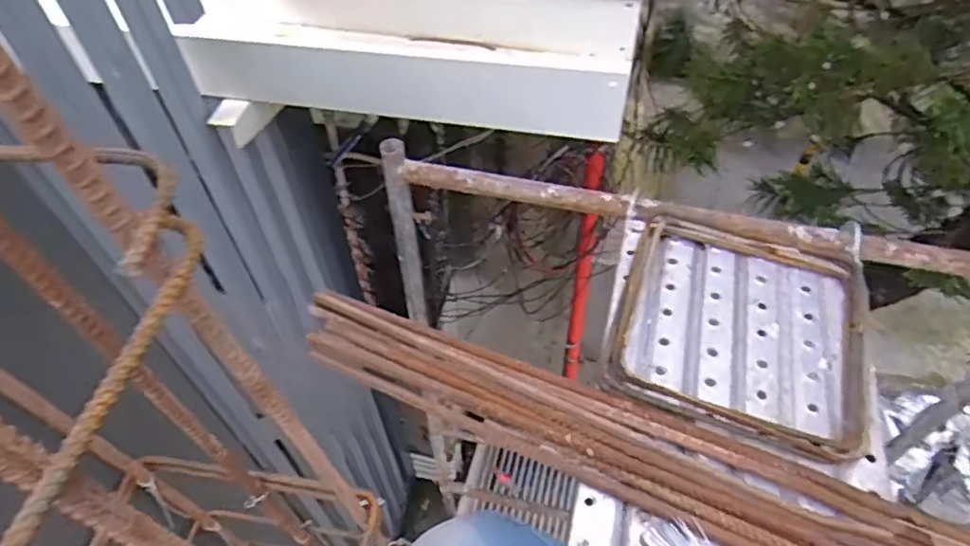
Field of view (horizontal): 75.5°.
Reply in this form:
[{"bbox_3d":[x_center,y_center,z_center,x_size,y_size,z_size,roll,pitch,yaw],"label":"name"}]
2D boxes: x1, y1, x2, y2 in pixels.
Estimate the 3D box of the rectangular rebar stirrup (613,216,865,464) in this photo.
[{"bbox_3d":[0.380,0.051,0.931,0.341,0.049,0.404,17,54,13],"label":"rectangular rebar stirrup"}]

